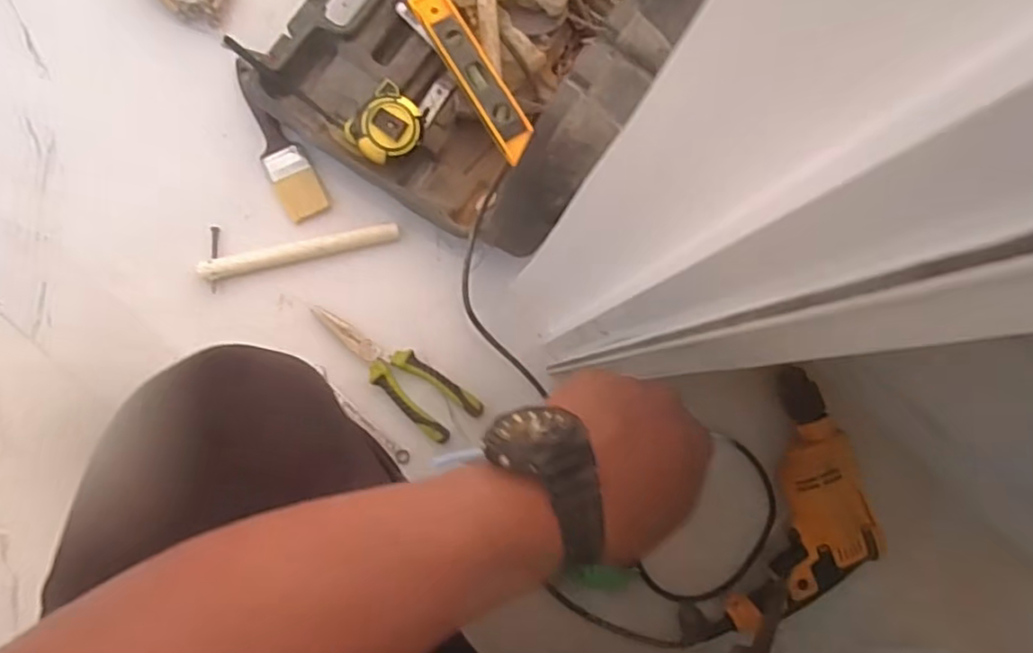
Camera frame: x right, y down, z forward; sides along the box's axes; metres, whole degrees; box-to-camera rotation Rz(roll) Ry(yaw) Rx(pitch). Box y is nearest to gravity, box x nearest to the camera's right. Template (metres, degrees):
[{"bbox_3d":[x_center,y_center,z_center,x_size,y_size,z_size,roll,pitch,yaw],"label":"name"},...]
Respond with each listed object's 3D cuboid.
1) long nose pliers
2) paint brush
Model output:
[{"bbox_3d":[-0.131,0.047,0.665,0.196,0.028,0.058,37,80,-2],"label":"long nose pliers"},{"bbox_3d":[-0.256,-0.197,0.666,0.043,0.028,0.175,-28,84,-7],"label":"paint brush"}]

